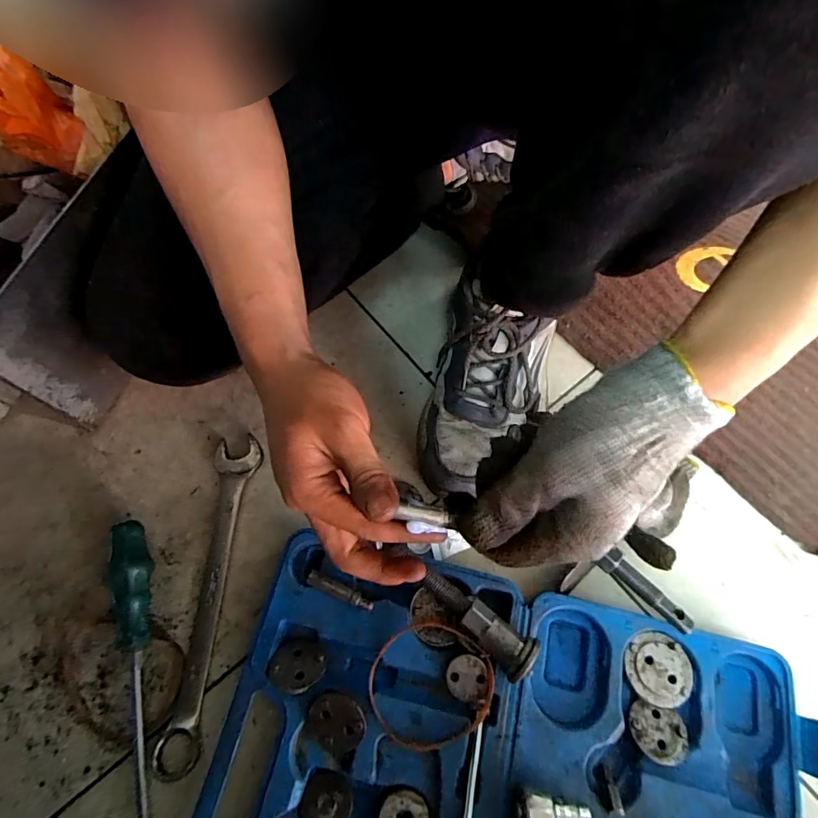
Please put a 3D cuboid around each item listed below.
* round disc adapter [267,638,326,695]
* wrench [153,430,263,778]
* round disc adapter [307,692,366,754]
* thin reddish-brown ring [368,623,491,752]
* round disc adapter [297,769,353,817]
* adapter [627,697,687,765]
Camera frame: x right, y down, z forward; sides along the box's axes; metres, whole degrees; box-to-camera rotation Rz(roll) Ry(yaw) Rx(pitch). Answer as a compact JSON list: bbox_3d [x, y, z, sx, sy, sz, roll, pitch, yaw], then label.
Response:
[{"bbox_3d":[-0.082,0.190,0.348,0.038,0.020,0.038,0,67,-1],"label":"round disc adapter"},{"bbox_3d":[-0.166,0.146,0.384,0.041,0.011,0.253,5,67,1],"label":"wrench"},{"bbox_3d":[-0.051,0.218,0.322,0.042,0.004,0.039,1,94,16],"label":"round disc adapter"},{"bbox_3d":[0.016,0.197,0.333,0.090,0.018,0.080,-7,67,-4],"label":"thin reddish-brown ring"},{"bbox_3d":[-0.057,0.270,0.317,0.035,0.006,0.034,0,67,-1],"label":"round disc adapter"},{"bbox_3d":[0.182,0.236,0.339,0.039,0.004,0.036,15,49,16],"label":"adapter"}]

